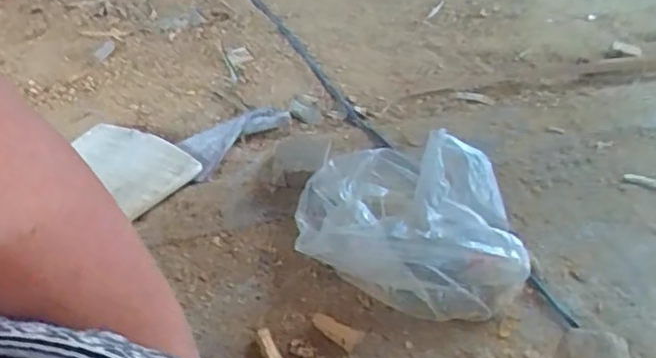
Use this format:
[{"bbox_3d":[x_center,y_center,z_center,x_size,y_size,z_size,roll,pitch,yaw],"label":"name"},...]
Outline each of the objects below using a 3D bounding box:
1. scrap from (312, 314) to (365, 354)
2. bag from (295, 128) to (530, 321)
[{"bbox_3d":[0.006,0.137,0.543,0.050,0.010,0.021,24,47,23],"label":"scrap"},{"bbox_3d":[0.086,0.040,0.597,0.224,0.080,0.163,17,45,16],"label":"bag"}]

